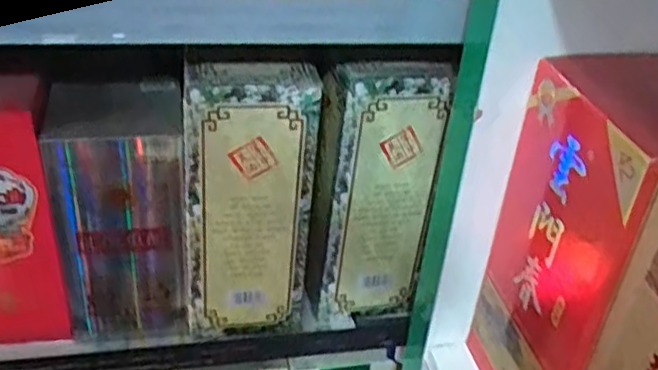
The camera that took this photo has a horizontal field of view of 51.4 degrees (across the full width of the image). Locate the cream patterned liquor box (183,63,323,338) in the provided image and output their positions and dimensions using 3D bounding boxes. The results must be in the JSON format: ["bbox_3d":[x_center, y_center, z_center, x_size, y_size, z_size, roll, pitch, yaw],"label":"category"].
[{"bbox_3d":[-0.076,0.017,0.635,0.116,0.260,0.077,-5,36,-16],"label":"cream patterned liquor box"}]

